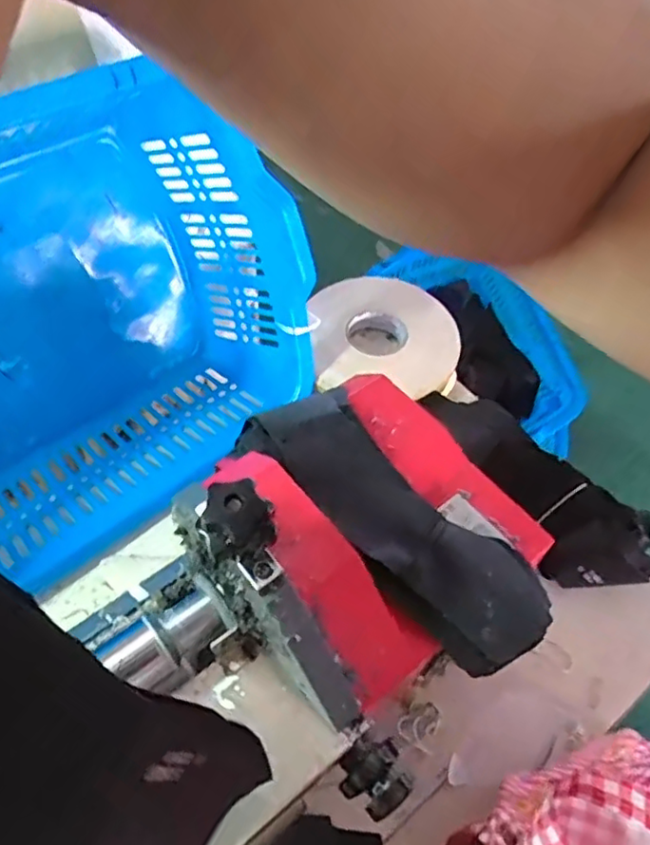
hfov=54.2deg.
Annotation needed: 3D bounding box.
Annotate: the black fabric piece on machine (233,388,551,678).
[{"bbox_3d":[0.055,0.073,0.503,0.095,0.033,0.265,-37,67,-20],"label":"black fabric piece on machine"}]

